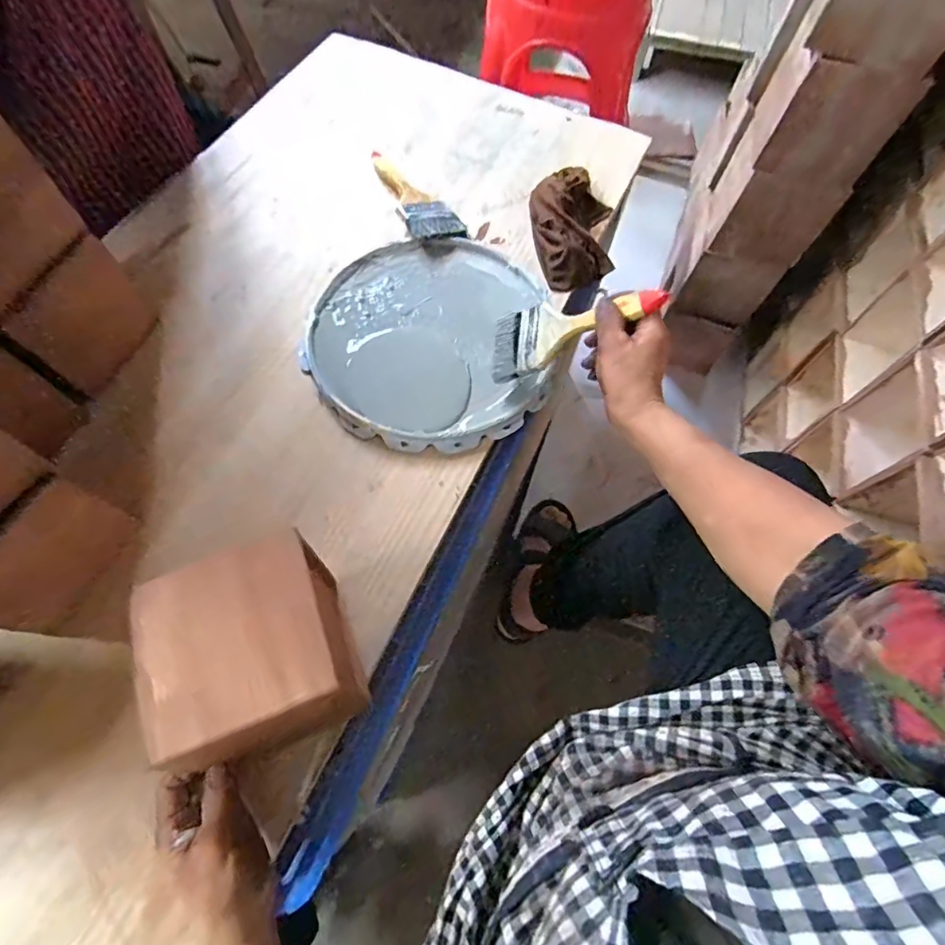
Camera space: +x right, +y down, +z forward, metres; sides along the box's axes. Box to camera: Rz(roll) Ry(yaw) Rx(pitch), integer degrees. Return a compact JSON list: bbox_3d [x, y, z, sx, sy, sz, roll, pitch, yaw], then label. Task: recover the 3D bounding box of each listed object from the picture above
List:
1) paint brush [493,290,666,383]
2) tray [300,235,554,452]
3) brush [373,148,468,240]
[{"bbox_3d":[0.089,-0.136,0.504,0.013,0.201,0.073,10,86,-41],"label":"paint brush"},{"bbox_3d":[-0.055,-0.162,0.618,0.278,0.021,0.283,1,67,-2],"label":"tray"},{"bbox_3d":[-0.082,-0.386,0.696,0.071,0.024,0.192,-25,70,-13],"label":"brush"}]

